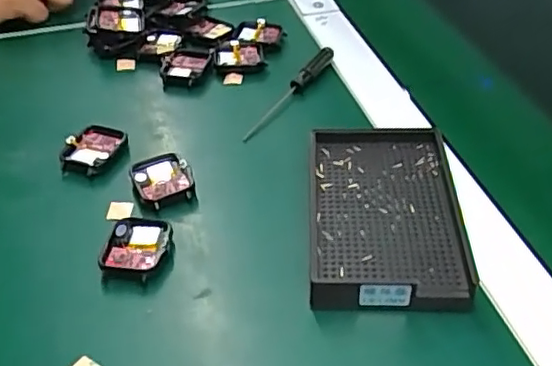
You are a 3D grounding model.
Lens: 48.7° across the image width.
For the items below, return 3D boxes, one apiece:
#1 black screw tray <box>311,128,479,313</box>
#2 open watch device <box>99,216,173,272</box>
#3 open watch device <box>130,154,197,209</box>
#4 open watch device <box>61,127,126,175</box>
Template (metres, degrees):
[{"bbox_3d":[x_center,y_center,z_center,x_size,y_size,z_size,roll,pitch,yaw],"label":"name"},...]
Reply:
[{"bbox_3d":[0.068,0.017,0.383,0.089,0.021,0.138,1,42,3],"label":"black screw tray"},{"bbox_3d":[-0.085,0.041,0.374,0.037,0.012,0.042,5,43,8],"label":"open watch device"},{"bbox_3d":[-0.076,0.000,0.418,0.038,0.013,0.045,-17,44,-16],"label":"open watch device"},{"bbox_3d":[-0.133,-0.023,0.443,0.035,0.014,0.047,13,44,16],"label":"open watch device"}]

